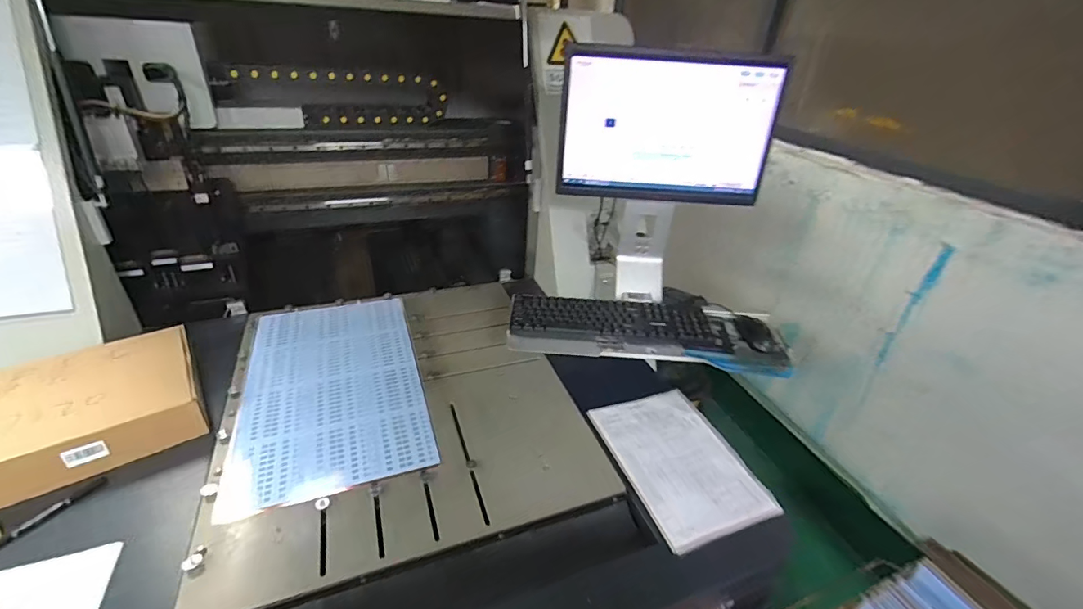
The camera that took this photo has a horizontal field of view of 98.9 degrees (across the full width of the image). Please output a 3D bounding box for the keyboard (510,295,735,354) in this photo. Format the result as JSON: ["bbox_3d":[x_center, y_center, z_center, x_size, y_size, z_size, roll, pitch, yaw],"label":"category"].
[{"bbox_3d":[0.172,0.037,1.023,0.470,0.035,0.148,6,32,1],"label":"keyboard"}]

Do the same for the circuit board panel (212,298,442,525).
[{"bbox_3d":[-0.438,0.157,0.982,0.340,0.011,0.575,-9,34,-19],"label":"circuit board panel"}]

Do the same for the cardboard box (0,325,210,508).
[{"bbox_3d":[-0.809,0.181,0.825,0.331,0.083,0.285,-20,40,-34],"label":"cardboard box"}]

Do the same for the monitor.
[{"bbox_3d":[0.263,-0.370,0.969,0.437,0.287,0.068,5,32,0],"label":"monitor"}]

